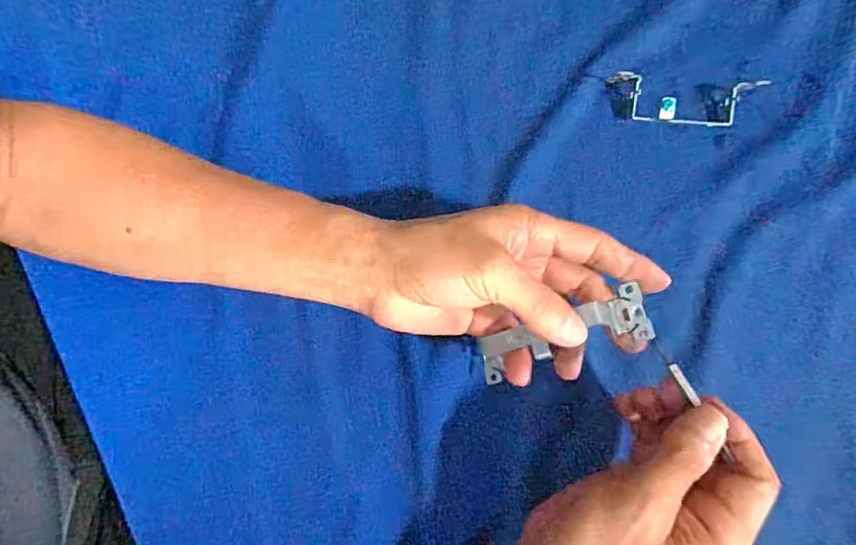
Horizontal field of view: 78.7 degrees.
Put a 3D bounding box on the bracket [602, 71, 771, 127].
[{"bbox_3d":[0.184,-0.122,0.368,0.116,0.017,0.032,0,79,-2],"label":"bracket"}]

